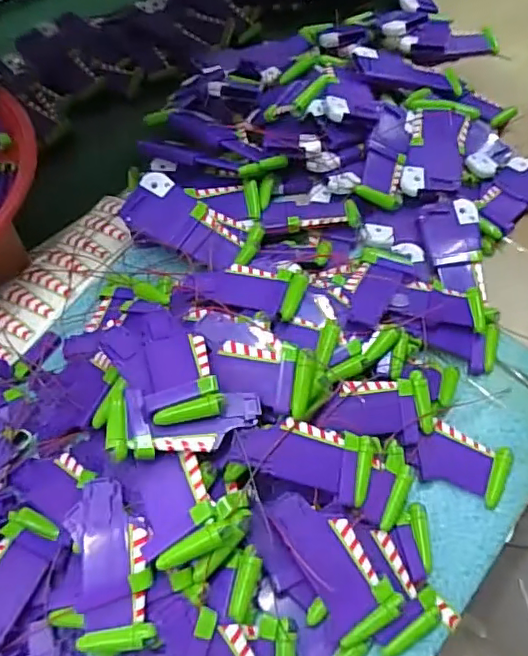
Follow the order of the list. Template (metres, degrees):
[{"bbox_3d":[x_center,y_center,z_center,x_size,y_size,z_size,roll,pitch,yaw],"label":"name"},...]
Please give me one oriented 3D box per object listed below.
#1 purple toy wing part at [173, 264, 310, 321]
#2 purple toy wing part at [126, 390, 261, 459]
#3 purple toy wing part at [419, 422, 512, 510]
[{"bbox_3d":[-0.017,-0.030,0.405,0.090,0.011,0.043,8,47,11],"label":"purple toy wing part"},{"bbox_3d":[-0.041,0.055,0.334,0.079,0.017,0.039,-6,56,-4],"label":"purple toy wing part"},{"bbox_3d":[0.139,0.093,0.387,0.061,0.018,0.040,19,58,13],"label":"purple toy wing part"}]

